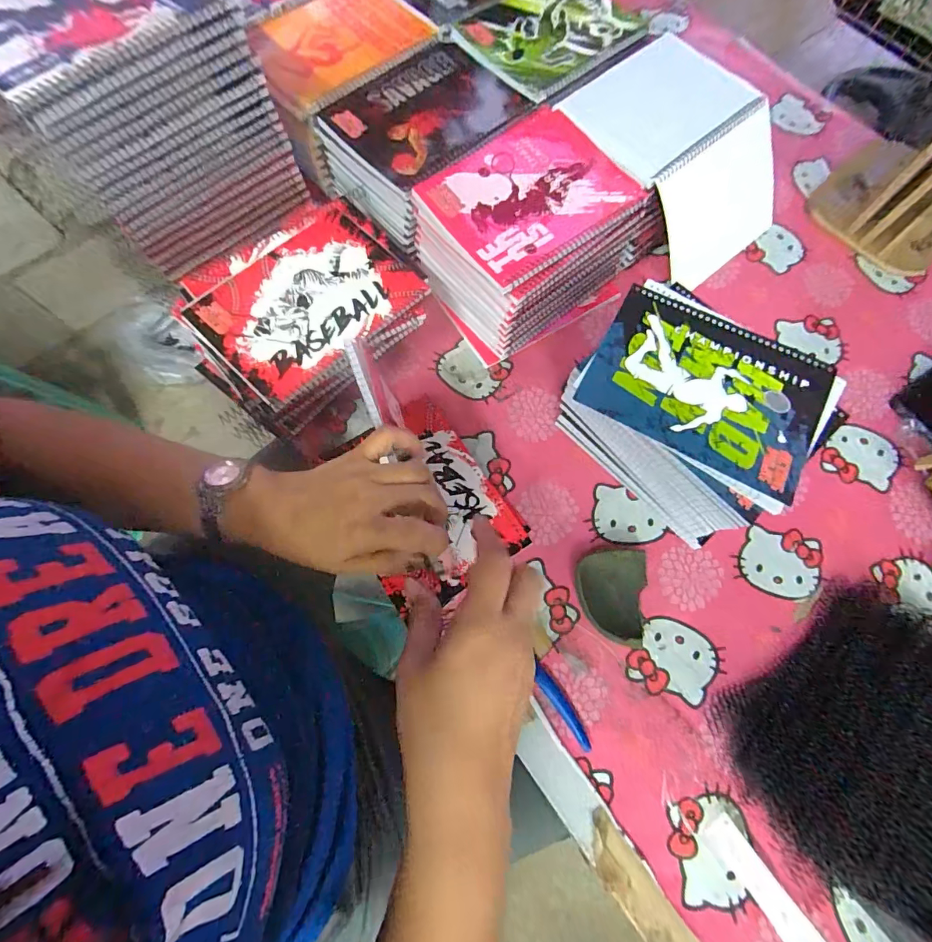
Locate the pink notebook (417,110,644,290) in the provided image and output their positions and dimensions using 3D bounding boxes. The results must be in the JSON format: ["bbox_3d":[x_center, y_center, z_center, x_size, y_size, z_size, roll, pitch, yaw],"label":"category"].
[{"bbox_3d":[0.070,-0.290,0.470,0.201,0.018,0.152,-38,75,-10],"label":"pink notebook"}]

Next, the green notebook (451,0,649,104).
[{"bbox_3d":[0.104,-0.534,0.545,0.188,0.009,0.165,-40,75,-11],"label":"green notebook"}]

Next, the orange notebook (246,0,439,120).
[{"bbox_3d":[-0.162,-0.516,0.545,0.216,0.021,0.149,-44,76,-12],"label":"orange notebook"}]

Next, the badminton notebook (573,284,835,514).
[{"bbox_3d":[0.213,-0.075,0.401,0.197,0.007,0.154,27,75,10],"label":"badminton notebook"}]

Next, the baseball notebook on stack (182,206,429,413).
[{"bbox_3d":[-0.161,-0.172,0.459,0.152,0.017,0.196,42,78,13],"label":"baseball notebook on stack"}]

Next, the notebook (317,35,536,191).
[{"bbox_3d":[-0.045,-0.409,0.511,0.170,0.010,0.192,43,78,14],"label":"notebook"}]

